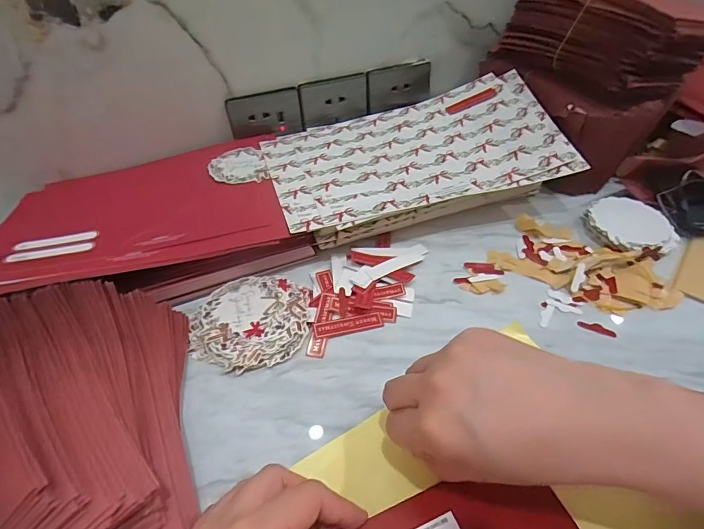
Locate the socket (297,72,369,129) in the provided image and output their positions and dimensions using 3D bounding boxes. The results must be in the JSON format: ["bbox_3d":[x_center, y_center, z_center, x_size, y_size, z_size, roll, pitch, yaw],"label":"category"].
[{"bbox_3d":[-0.021,-0.202,0.500,0.083,0.045,0.013,-15,47,-12],"label":"socket"}]

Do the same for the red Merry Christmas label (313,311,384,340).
[{"bbox_3d":[-0.003,0.051,0.351,0.058,0.004,0.014,-12,46,-8],"label":"red Merry Christmas label"}]

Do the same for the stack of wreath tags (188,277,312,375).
[{"bbox_3d":[-0.089,0.049,0.352,0.101,0.015,0.087,-2,46,2],"label":"stack of wreath tags"}]

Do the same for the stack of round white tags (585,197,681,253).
[{"bbox_3d":[0.273,-0.038,0.406,0.071,0.018,0.076,-20,48,-15],"label":"stack of round white tags"}]

